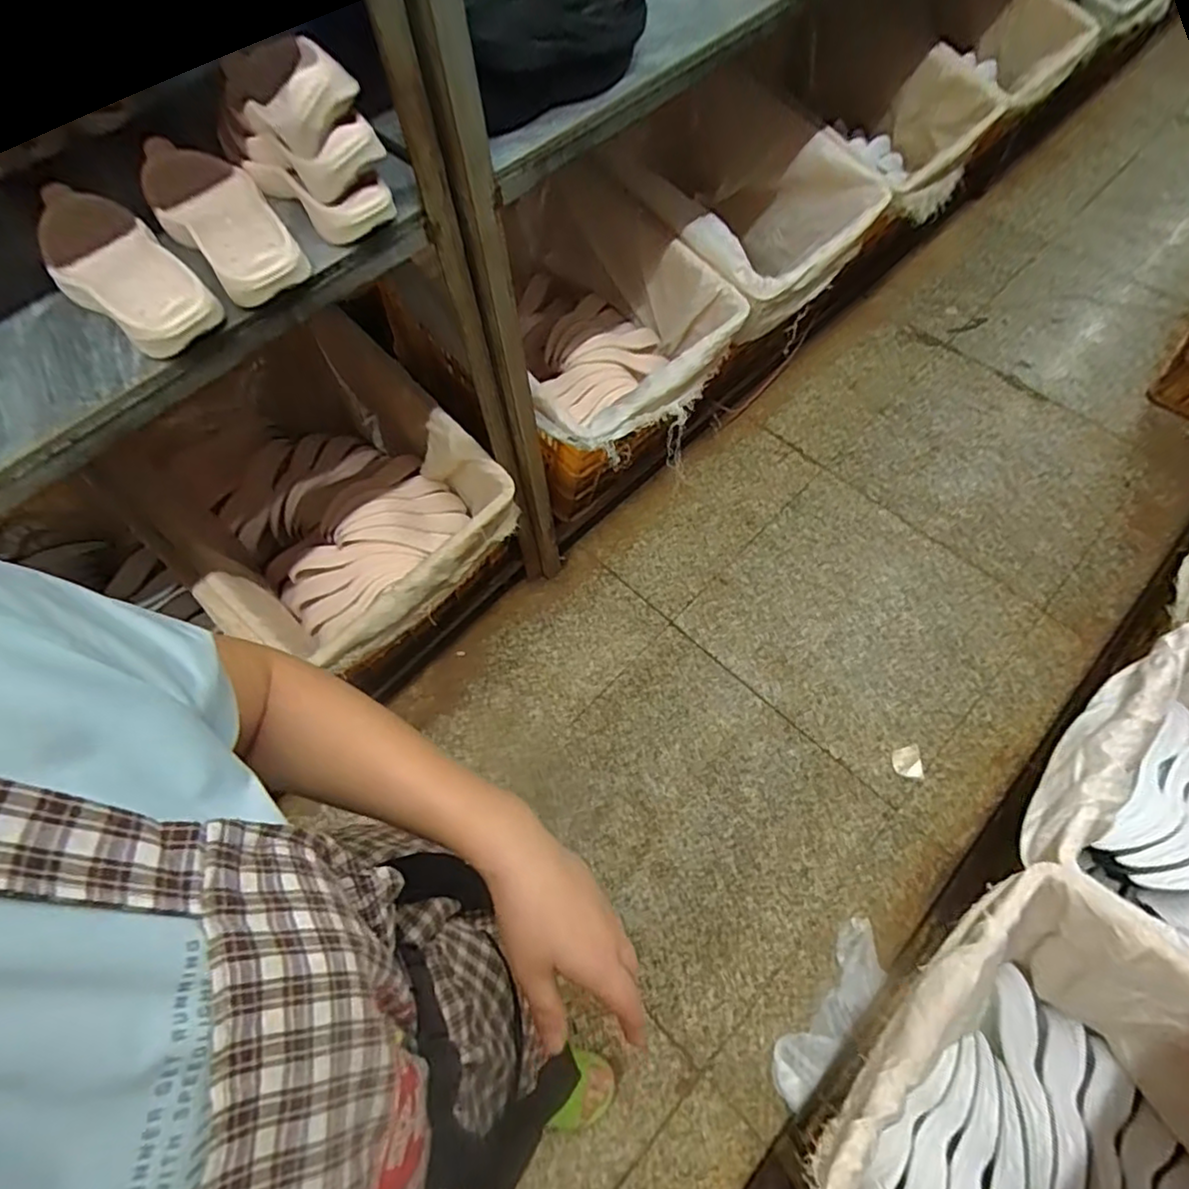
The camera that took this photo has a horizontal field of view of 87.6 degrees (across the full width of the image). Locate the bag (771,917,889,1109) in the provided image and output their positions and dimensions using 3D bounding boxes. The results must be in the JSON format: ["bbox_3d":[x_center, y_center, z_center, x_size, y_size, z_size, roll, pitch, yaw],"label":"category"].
[{"bbox_3d":[0.430,0.753,1.120,0.096,0.064,0.326,36,72,18],"label":"bag"}]

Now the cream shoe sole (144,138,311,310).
[{"bbox_3d":[-0.386,-0.385,0.640,0.103,0.042,0.267,-35,68,-12],"label":"cream shoe sole"}]

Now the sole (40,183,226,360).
[{"bbox_3d":[-0.463,-0.317,0.602,0.263,0.046,0.099,41,74,19],"label":"sole"}]

